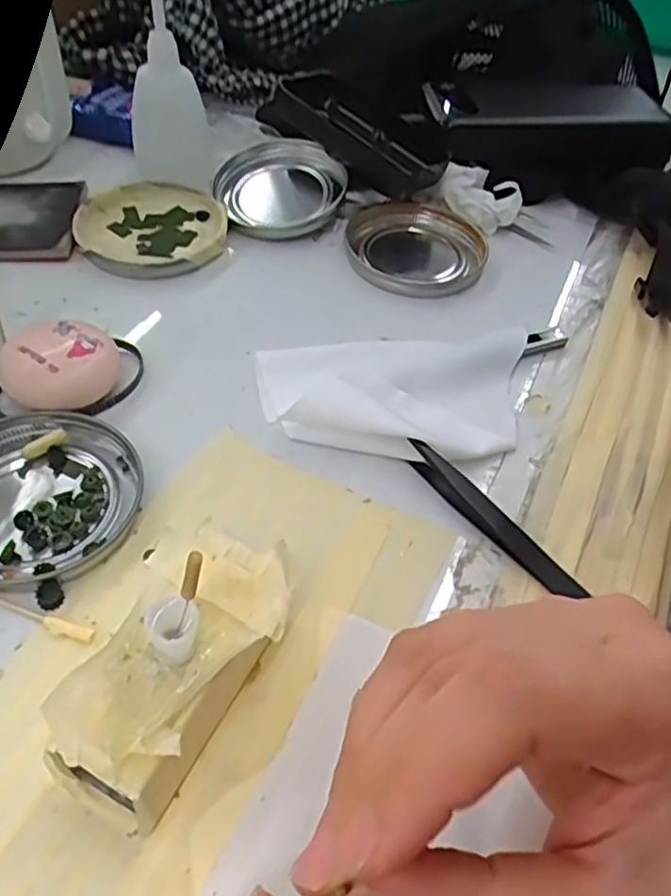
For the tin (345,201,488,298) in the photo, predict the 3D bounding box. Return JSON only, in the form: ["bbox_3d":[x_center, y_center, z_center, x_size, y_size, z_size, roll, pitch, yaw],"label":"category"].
[{"bbox_3d":[0.046,-0.112,0.395,0.077,0.010,0.075,3,49,-4],"label":"tin"}]

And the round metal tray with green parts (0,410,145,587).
[{"bbox_3d":[-0.116,0.018,0.269,0.072,0.010,0.077,3,49,-4],"label":"round metal tray with green parts"}]

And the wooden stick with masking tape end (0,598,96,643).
[{"bbox_3d":[-0.107,0.055,0.240,0.055,0.004,0.006,16,49,7],"label":"wooden stick with masking tape end"}]

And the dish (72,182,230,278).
[{"bbox_3d":[-0.101,-0.119,0.388,0.080,0.015,0.075,3,49,-4],"label":"dish"}]

